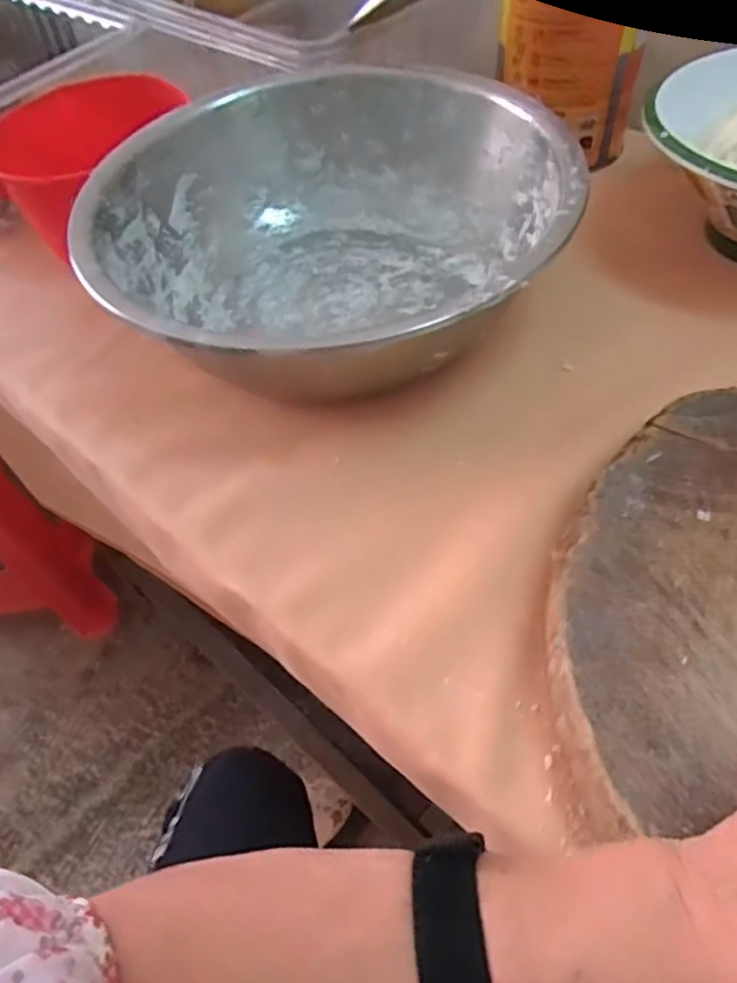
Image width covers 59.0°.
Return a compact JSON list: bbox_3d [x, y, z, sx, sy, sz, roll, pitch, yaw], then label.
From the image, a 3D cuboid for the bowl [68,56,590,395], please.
[{"bbox_3d":[-0.015,-0.192,0.483,0.319,0.109,0.323,-3,53,4],"label":"bowl"}]

